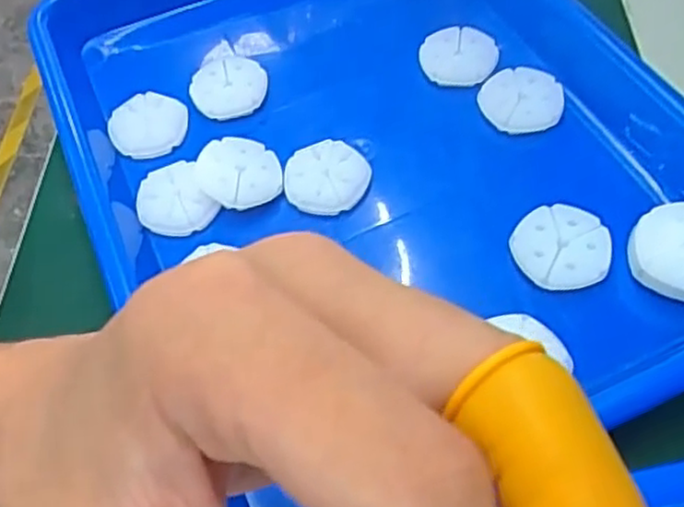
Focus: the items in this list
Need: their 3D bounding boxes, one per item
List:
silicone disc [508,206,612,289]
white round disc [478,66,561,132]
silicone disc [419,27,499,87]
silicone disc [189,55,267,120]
[{"bbox_3d":[0.086,-0.003,0.278,0.037,0.007,0.034,-3,56,4],"label":"silicone disc"},{"bbox_3d":[0.083,-0.072,0.324,0.036,0.005,0.033,-4,55,2],"label":"white round disc"},{"bbox_3d":[0.057,-0.097,0.345,0.037,0.004,0.031,16,73,17],"label":"silicone disc"},{"bbox_3d":[-0.057,-0.083,0.353,0.038,0.032,0.007,-8,42,-8],"label":"silicone disc"}]

